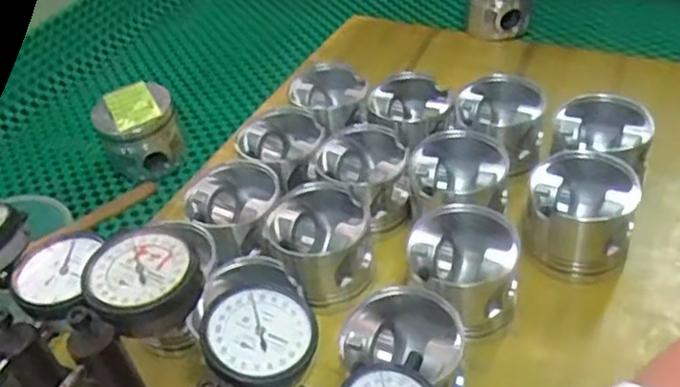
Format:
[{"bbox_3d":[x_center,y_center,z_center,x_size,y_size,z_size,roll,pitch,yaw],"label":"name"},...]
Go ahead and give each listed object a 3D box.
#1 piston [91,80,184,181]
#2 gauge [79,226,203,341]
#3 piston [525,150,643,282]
[{"bbox_3d":[-0.223,-0.067,0.788,0.089,0.086,0.088,-22,42,-16],"label":"piston"},{"bbox_3d":[-0.096,0.044,0.342,0.055,0.021,0.056,-5,40,4],"label":"gauge"},{"bbox_3d":[0.206,0.023,0.601,0.088,0.073,0.096,11,43,21],"label":"piston"}]

